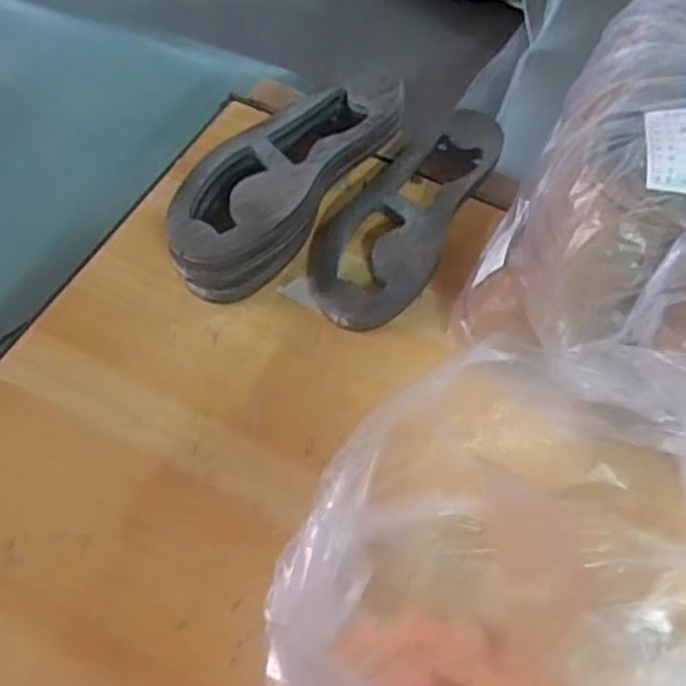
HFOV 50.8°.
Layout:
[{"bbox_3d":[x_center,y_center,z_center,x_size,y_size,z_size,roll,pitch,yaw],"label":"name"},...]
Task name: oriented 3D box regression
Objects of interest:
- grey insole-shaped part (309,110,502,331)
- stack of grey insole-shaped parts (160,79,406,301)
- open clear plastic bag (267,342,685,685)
[{"bbox_3d":[0.065,-0.140,0.727,0.117,0.026,0.304,29,63,14],"label":"grey insole-shaped part"},{"bbox_3d":[-0.060,-0.161,0.706,0.110,0.073,0.282,33,64,16],"label":"stack of grey insole-shaped parts"},{"bbox_3d":[0.122,0.138,0.495,0.275,0.165,0.259,18,61,8],"label":"open clear plastic bag"}]

